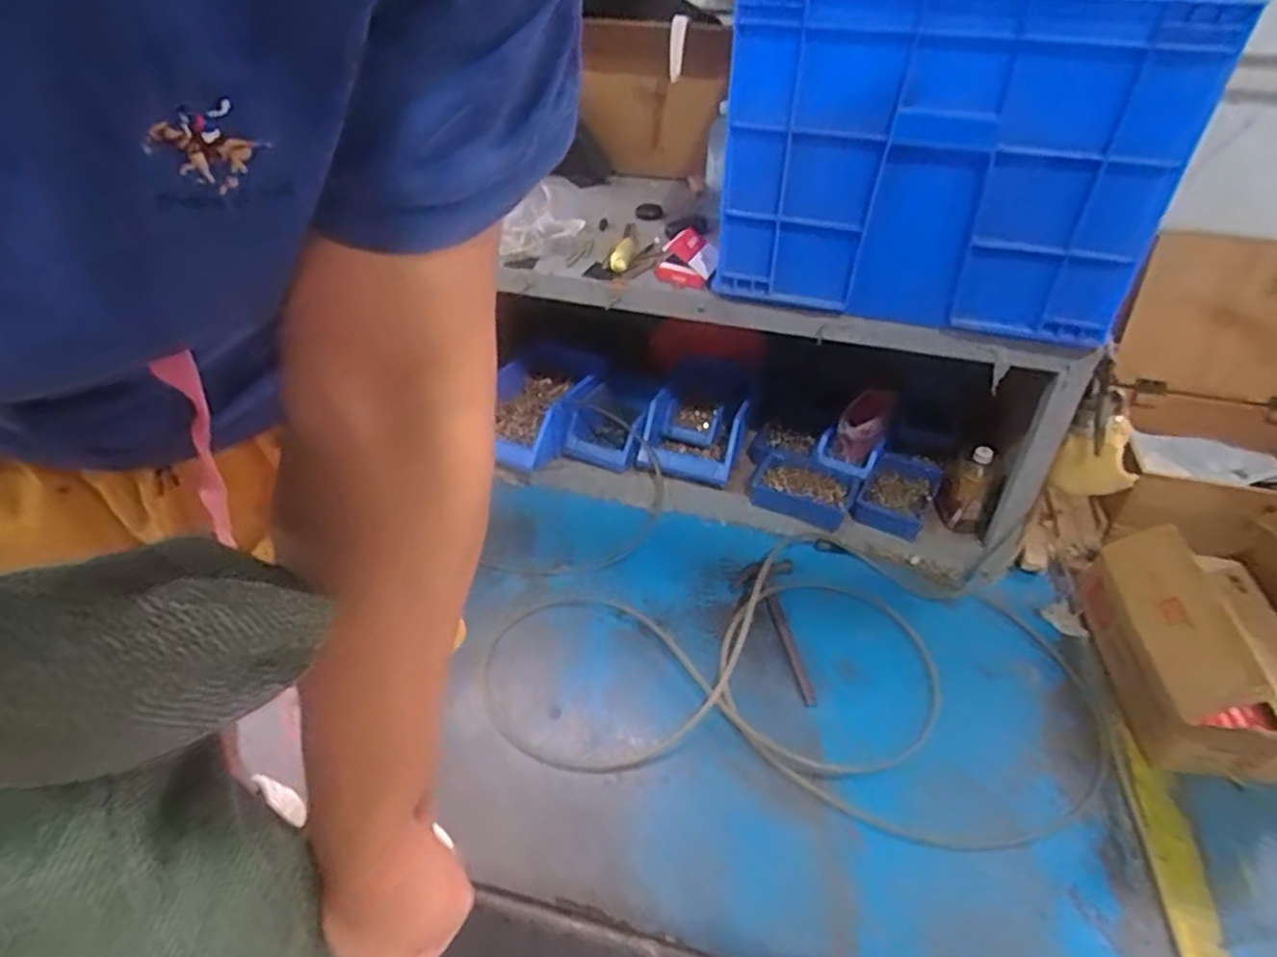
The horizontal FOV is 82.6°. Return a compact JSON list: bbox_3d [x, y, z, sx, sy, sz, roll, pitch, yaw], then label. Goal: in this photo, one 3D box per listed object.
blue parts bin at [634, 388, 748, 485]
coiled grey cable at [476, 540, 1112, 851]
[{"bbox_3d":[0.122,-0.100,1.575,0.202,0.130,0.230,14,41,16],"label":"blue parts bin"},{"bbox_3d":[0.297,0.301,1.225,0.893,0.054,0.572,9,40,9],"label":"coiled grey cable"}]

